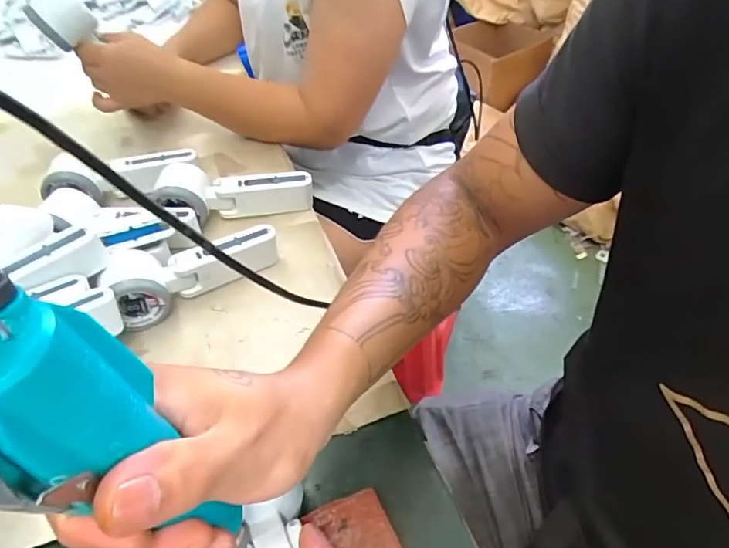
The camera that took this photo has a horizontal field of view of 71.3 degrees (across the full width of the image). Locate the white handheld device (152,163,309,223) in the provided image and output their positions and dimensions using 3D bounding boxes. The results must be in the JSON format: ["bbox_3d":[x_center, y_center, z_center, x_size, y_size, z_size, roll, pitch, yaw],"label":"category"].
[{"bbox_3d":[-0.142,-0.087,0.557,0.165,0.057,0.051,-7,47,-3],"label":"white handheld device"}]

